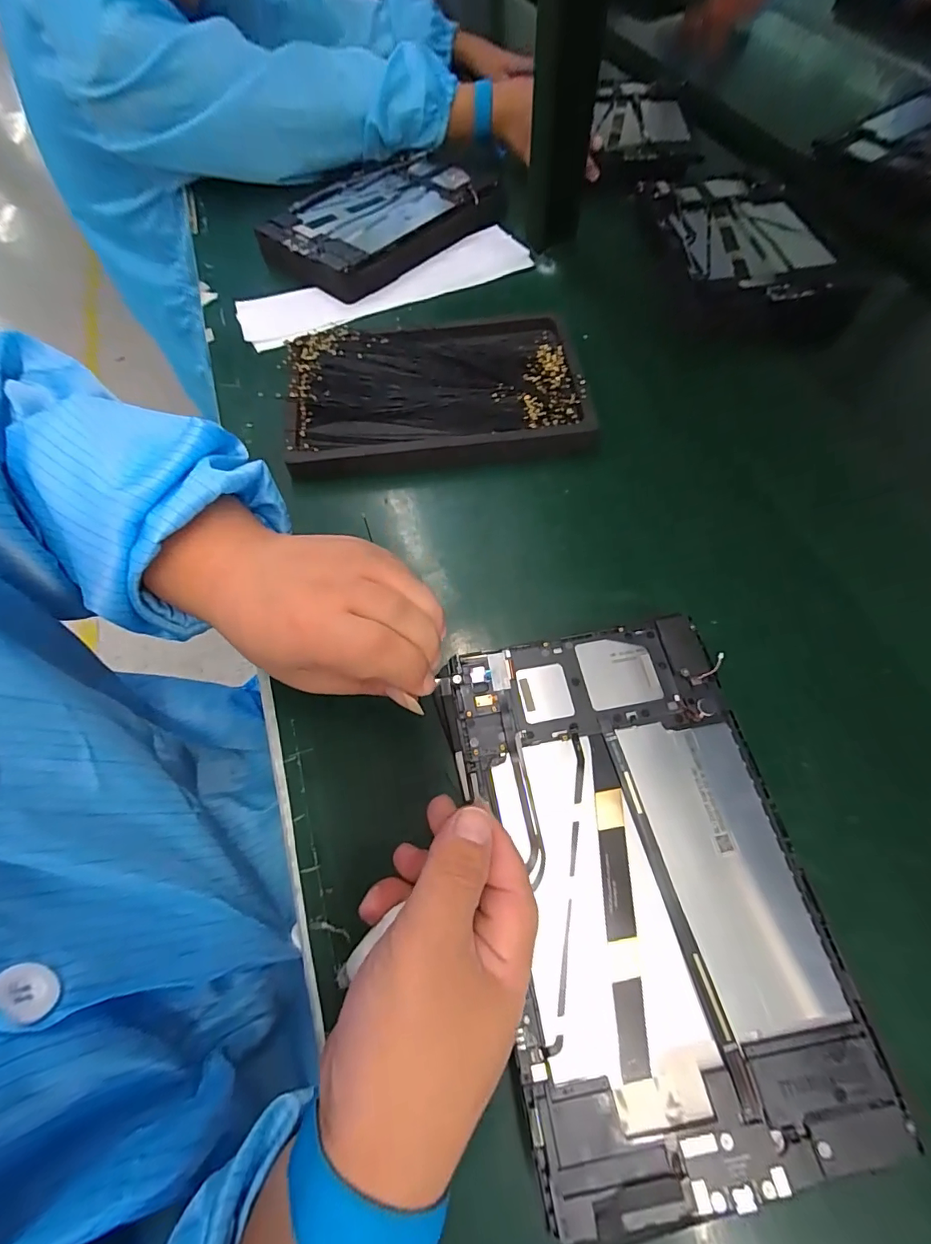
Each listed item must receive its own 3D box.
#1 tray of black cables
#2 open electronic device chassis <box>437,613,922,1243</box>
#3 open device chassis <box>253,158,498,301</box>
[{"bbox_3d":[-0.026,-0.197,0.399,0.240,0.022,0.153,-5,67,1],"label":"tray of black cables"},{"bbox_3d":[0.082,0.116,0.229,0.149,0.013,0.237,-12,67,-2],"label":"open electronic device chassis"},{"bbox_3d":[-0.100,-0.443,0.516,0.237,0.024,0.170,-37,71,-12],"label":"open device chassis"}]

